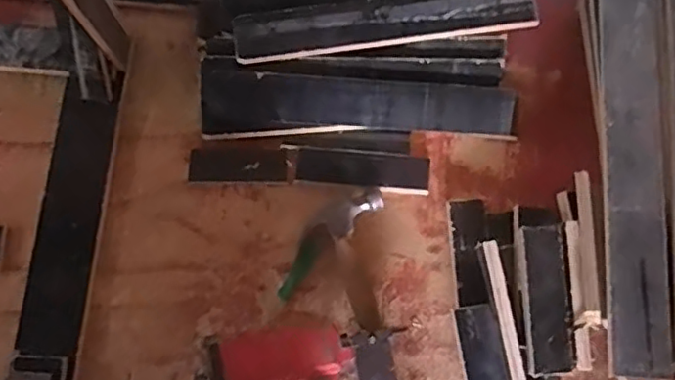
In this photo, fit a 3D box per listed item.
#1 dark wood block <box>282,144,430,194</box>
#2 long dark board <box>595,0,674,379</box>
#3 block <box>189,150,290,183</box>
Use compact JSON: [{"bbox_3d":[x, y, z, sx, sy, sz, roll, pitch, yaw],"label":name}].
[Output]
[{"bbox_3d":[0.029,-0.029,0.818,0.188,0.013,0.050,7,74,3],"label":"dark wood block"},{"bbox_3d":[0.347,-0.044,0.721,0.066,0.015,0.503,-1,77,18],"label":"long dark board"},{"bbox_3d":[-0.134,-0.032,0.830,0.133,0.006,0.043,1,74,1],"label":"block"}]

